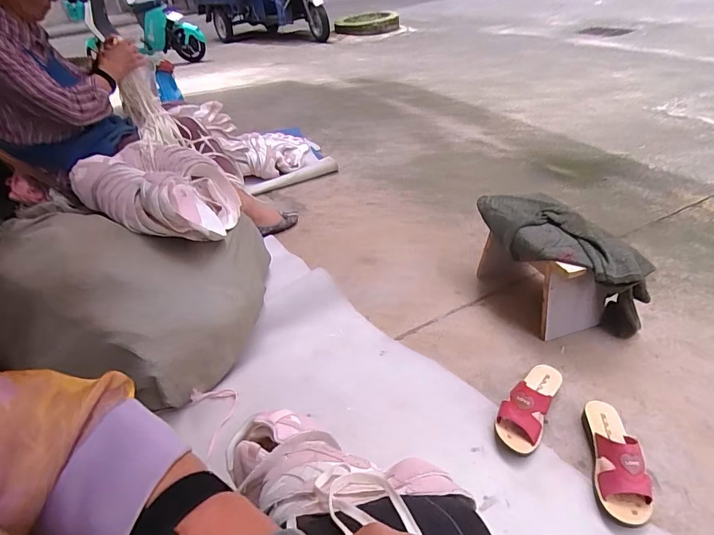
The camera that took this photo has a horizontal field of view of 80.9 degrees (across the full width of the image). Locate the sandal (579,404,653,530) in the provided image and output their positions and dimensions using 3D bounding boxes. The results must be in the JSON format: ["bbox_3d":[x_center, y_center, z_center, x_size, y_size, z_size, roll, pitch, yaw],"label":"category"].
[{"bbox_3d":[0.467,0.337,0.750,0.076,0.081,0.235,7,38,16],"label":"sandal"}]

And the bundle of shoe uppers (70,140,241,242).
[{"bbox_3d":[-0.506,-0.202,1.129,0.360,0.201,0.293,8,41,20],"label":"bundle of shoe uppers"}]

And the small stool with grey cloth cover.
[{"bbox_3d":[0.503,-0.002,1.082,0.244,0.259,0.389,-14,37,-12],"label":"small stool with grey cloth cover"}]

